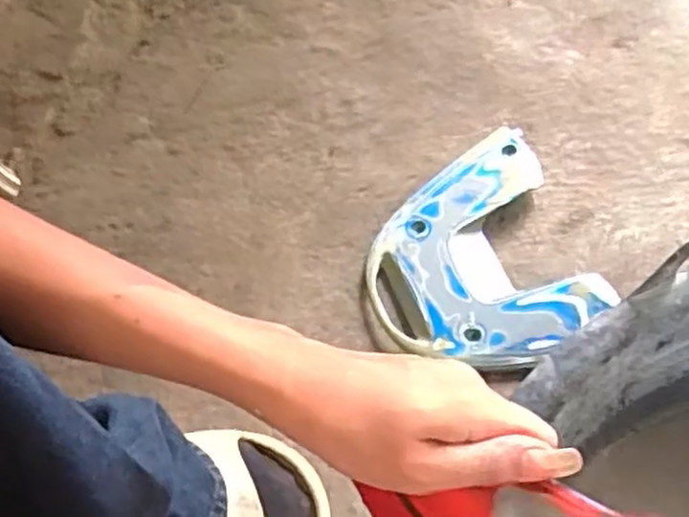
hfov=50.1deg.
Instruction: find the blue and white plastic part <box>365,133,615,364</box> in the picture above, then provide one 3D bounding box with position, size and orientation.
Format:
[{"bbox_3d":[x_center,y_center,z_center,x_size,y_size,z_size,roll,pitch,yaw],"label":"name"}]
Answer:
[{"bbox_3d":[0.101,-0.002,0.595,0.168,0.023,0.187,-18,66,-5],"label":"blue and white plastic part"}]

